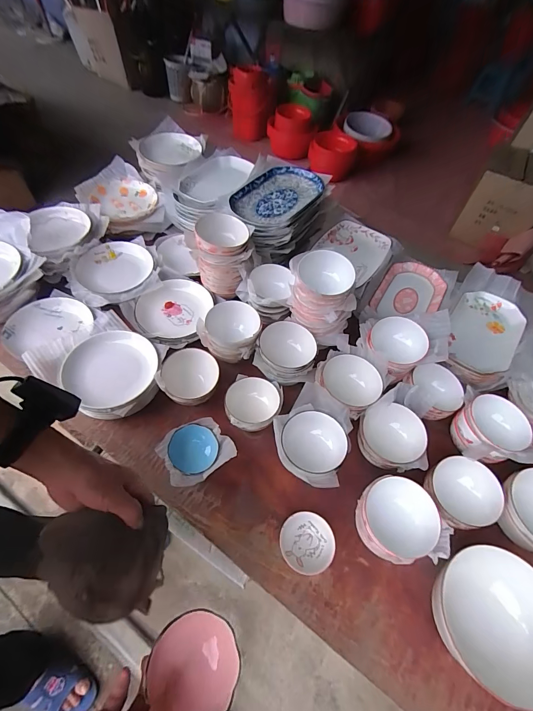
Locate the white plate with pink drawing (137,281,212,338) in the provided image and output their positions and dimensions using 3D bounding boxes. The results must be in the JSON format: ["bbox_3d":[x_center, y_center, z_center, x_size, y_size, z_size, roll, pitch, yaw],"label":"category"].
[{"bbox_3d":[-0.253,-0.120,0.894,0.182,0.046,0.195,19,57,8],"label":"white plate with pink drawing"}]

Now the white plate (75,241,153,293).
[{"bbox_3d":[-0.427,-0.248,0.942,0.201,0.023,0.150,-7,77,-1],"label":"white plate"}]

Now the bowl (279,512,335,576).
[{"bbox_3d":[0.075,0.346,0.619,0.097,0.034,0.095,2,56,-4],"label":"bowl"}]

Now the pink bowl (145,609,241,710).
[{"bbox_3d":[-0.073,0.329,0.356,0.088,0.035,0.092,2,56,-4],"label":"pink bowl"}]

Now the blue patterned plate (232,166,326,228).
[{"bbox_3d":[0.036,-0.471,0.997,0.198,0.055,0.297,35,60,17],"label":"blue patterned plate"}]

